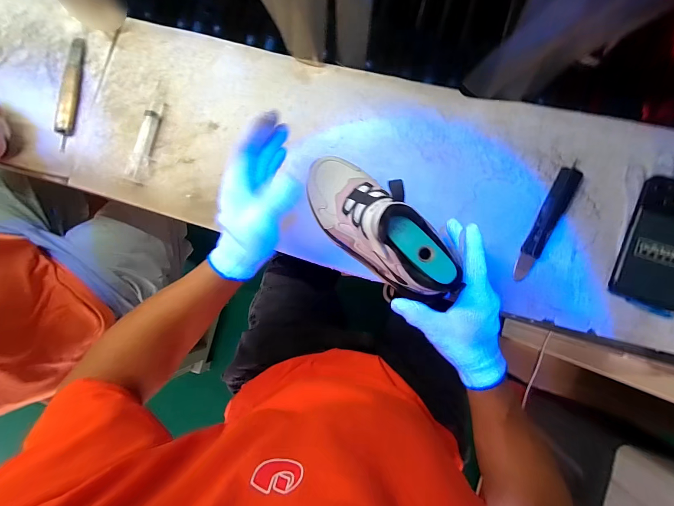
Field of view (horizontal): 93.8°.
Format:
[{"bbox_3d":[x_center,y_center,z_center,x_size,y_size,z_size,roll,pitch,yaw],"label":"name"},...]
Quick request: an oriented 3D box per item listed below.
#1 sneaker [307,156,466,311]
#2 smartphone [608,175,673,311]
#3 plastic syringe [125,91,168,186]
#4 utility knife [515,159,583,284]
[{"bbox_3d":[0.050,-0.035,0.373,0.092,0.126,0.221,-43,83,2],"label":"sneaker"},{"bbox_3d":[0.422,-0.016,0.407,0.081,0.012,0.166,19,86,16],"label":"smartphone"},{"bbox_3d":[-0.294,-0.180,0.489,0.024,0.028,0.147,12,87,7],"label":"plastic syringe"},{"bbox_3d":[0.288,-0.040,0.430,0.029,0.014,0.168,27,89,7],"label":"utility knife"}]

